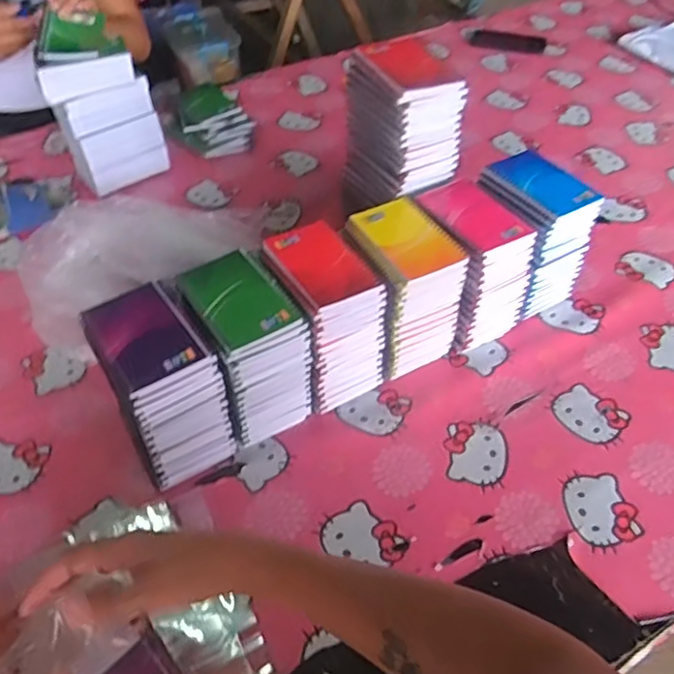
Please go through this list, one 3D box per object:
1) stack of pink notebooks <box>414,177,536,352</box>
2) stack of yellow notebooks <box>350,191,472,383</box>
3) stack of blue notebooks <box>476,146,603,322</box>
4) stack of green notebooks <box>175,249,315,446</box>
[{"bbox_3d":[0.164,-0.098,0.819,0.106,0.160,0.156,-22,51,-19],"label":"stack of pink notebooks"},{"bbox_3d":[0.074,-0.060,0.778,0.106,0.166,0.134,-24,52,-20],"label":"stack of yellow notebooks"},{"bbox_3d":[0.255,-0.136,0.851,0.100,0.177,0.135,-24,52,-20],"label":"stack of blue notebooks"},{"bbox_3d":[-0.100,0.014,0.712,0.099,0.170,0.131,-26,52,-22],"label":"stack of green notebooks"}]

